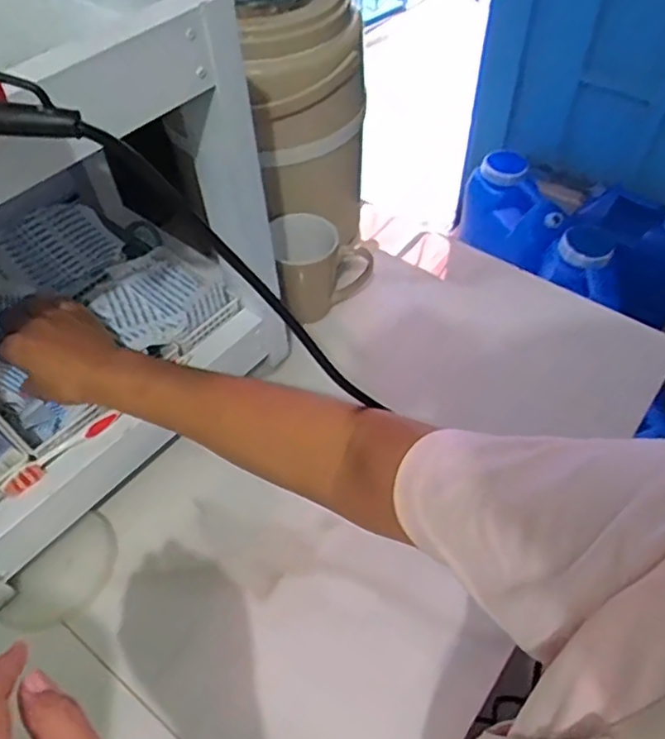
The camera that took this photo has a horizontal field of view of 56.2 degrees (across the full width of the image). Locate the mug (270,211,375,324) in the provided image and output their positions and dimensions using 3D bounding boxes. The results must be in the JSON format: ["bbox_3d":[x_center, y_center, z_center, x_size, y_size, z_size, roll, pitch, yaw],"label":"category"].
[{"bbox_3d":[-0.013,-0.112,0.673,0.097,0.106,0.082,-11,53,-7],"label":"mug"}]

